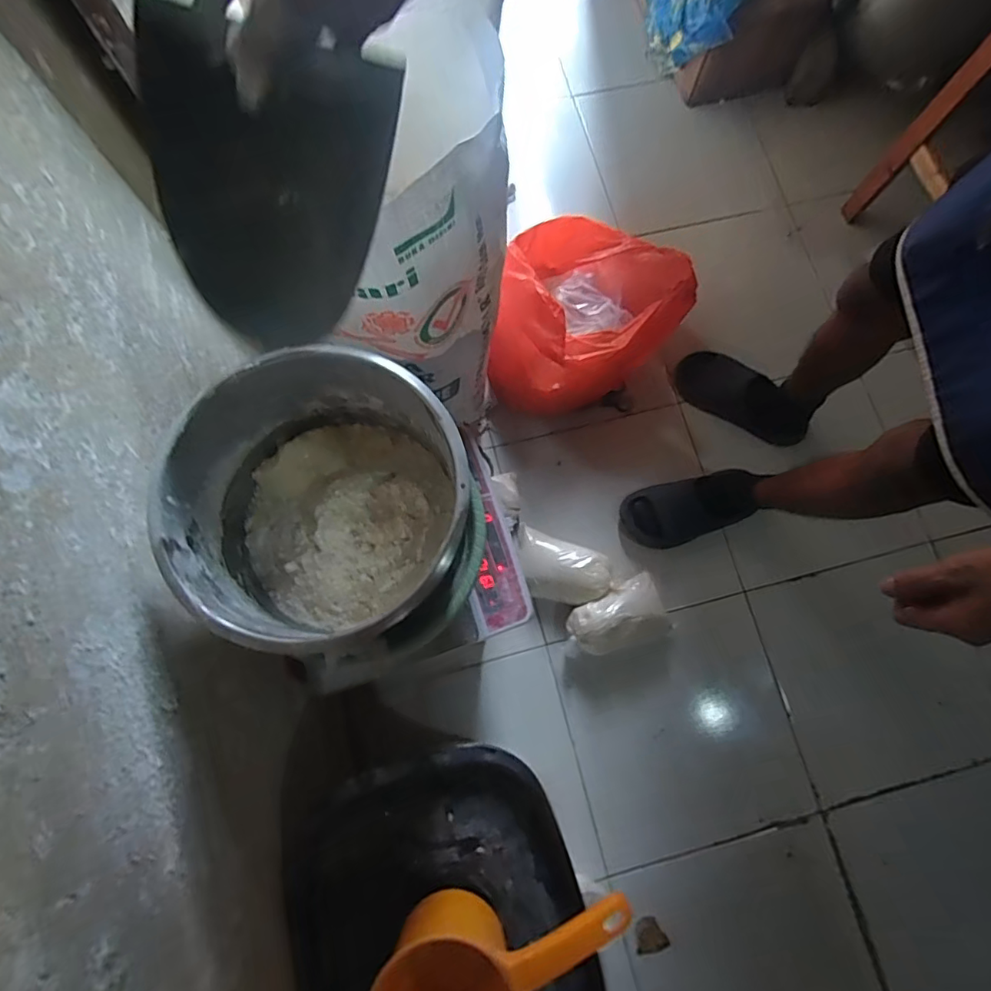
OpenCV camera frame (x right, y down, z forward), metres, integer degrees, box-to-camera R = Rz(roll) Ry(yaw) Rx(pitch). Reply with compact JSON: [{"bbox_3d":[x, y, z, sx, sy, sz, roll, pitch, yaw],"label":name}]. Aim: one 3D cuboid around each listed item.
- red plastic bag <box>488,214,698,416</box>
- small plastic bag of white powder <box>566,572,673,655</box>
[{"bbox_3d":[0.159,-0.357,1.055,0.419,0.202,0.298,-40,82,-9],"label":"red plastic bag"},{"bbox_3d":[0.220,0.227,1.008,0.192,0.073,0.117,-19,79,-5],"label":"small plastic bag of white powder"}]

